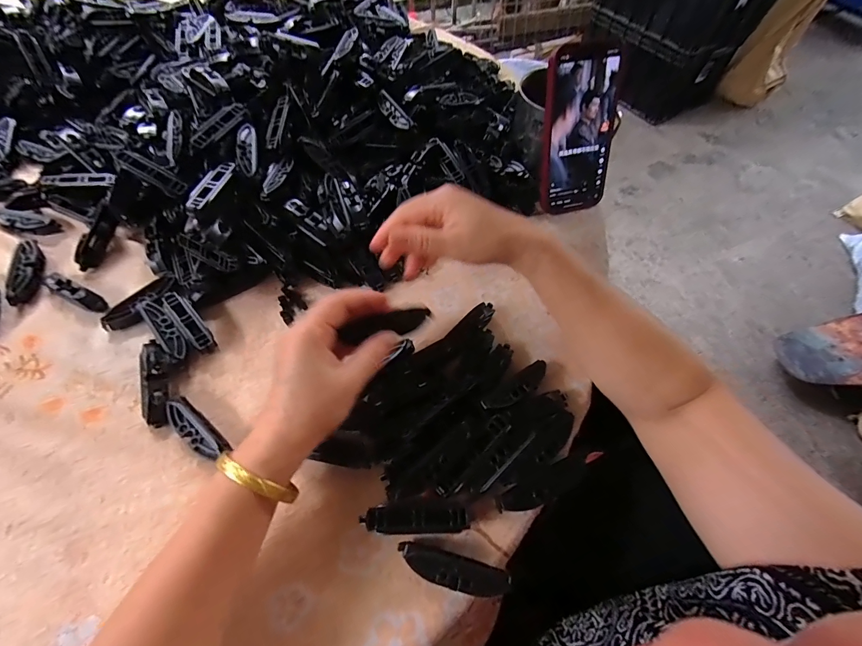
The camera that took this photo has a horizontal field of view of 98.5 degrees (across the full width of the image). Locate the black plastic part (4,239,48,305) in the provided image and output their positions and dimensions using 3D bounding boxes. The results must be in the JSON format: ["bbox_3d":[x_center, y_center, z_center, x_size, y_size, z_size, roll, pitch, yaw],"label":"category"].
[{"bbox_3d":[-0.422,-0.056,0.385,0.020,0.016,0.075,-9,62,-4],"label":"black plastic part"}]

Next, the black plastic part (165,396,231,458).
[{"bbox_3d":[-0.194,0.090,0.308,0.069,0.014,0.018,34,67,16],"label":"black plastic part"}]

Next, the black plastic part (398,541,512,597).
[{"bbox_3d":[0.016,0.176,0.263,0.078,0.017,0.019,14,63,8],"label":"black plastic part"}]

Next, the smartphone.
[{"bbox_3d":[0.158,-0.199,0.395,0.075,0.160,0.007,-10,37,-3],"label":"smartphone"}]

